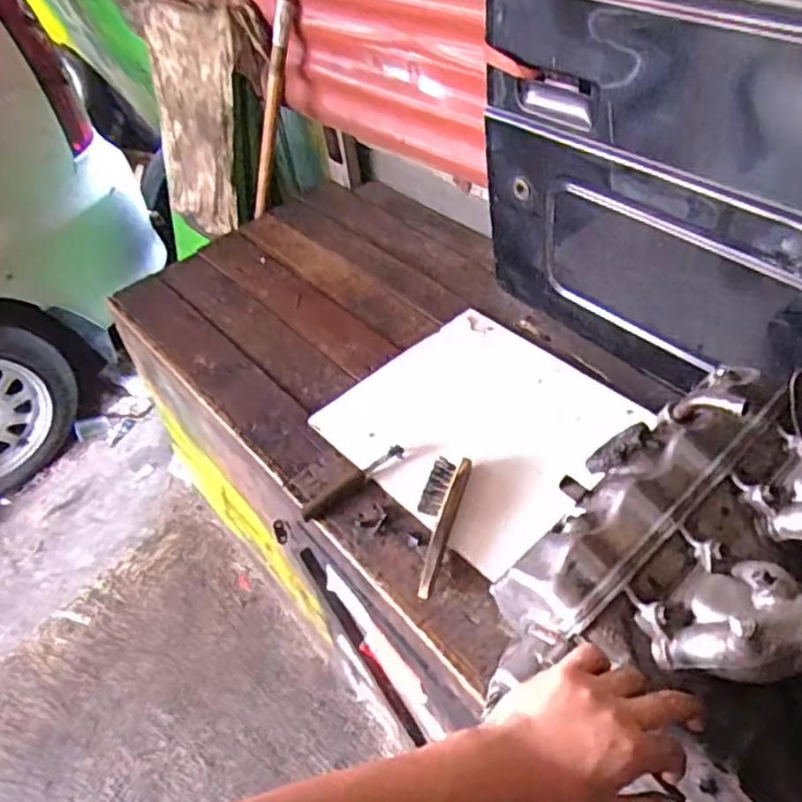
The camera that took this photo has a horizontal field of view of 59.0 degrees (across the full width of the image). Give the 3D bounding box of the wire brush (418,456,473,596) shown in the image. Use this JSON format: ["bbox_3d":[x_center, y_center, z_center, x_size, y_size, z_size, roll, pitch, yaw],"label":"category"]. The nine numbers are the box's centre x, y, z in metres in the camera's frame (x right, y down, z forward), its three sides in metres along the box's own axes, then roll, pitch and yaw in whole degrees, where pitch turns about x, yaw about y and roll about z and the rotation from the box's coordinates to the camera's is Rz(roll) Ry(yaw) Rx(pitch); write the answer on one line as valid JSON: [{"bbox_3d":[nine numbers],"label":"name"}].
[{"bbox_3d":[0.043,0.157,0.930,0.053,0.029,0.203,11,47,15],"label":"wire brush"}]

